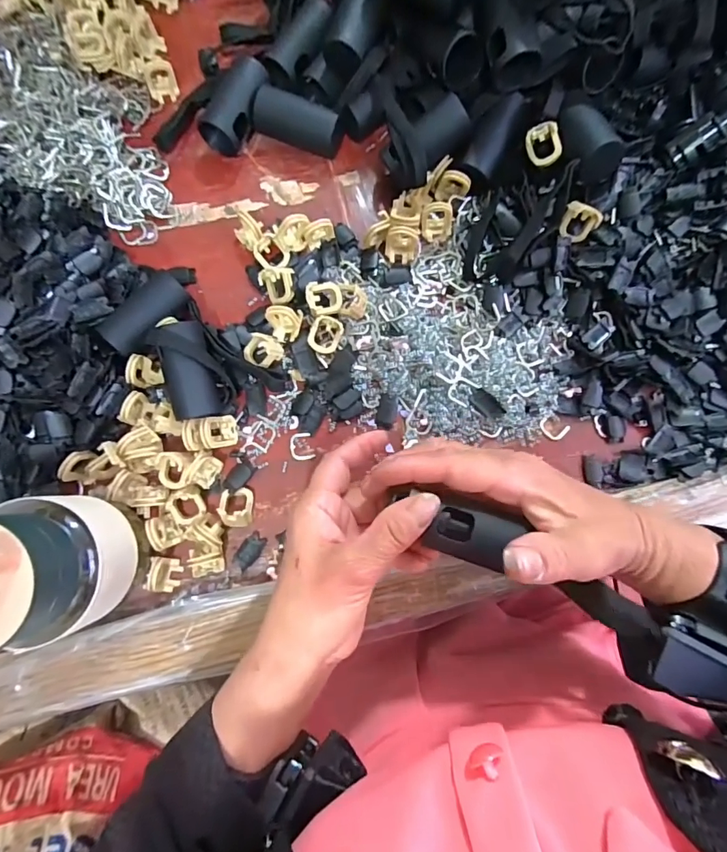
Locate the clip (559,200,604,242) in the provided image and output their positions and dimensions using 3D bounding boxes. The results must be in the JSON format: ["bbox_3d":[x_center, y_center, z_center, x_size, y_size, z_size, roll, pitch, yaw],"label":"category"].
[{"bbox_3d":[0.152,-0.143,0.313,0.024,0.023,0.012,21,46,-3],"label":"clip"}]

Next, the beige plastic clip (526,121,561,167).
[{"bbox_3d":[0.126,-0.196,0.313,0.022,0.007,0.027,-19,104,20],"label":"beige plastic clip"}]

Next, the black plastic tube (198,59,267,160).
[{"bbox_3d":[-0.093,-0.235,0.328,0.030,0.027,0.064,25,84,2],"label":"black plastic tube"}]

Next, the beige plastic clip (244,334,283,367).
[{"bbox_3d":[-0.070,-0.053,0.311,0.023,0.013,0.023,0,84,-1],"label":"beige plastic clip"}]

